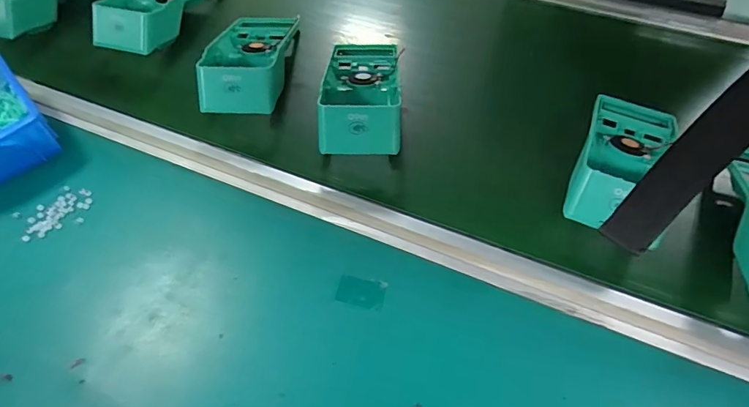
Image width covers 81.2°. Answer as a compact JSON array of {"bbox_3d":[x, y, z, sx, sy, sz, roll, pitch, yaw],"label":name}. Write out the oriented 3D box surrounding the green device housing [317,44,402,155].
[{"bbox_3d":[-0.014,-0.123,0.468,0.086,0.053,0.185,1,55,2],"label":"green device housing"}]

